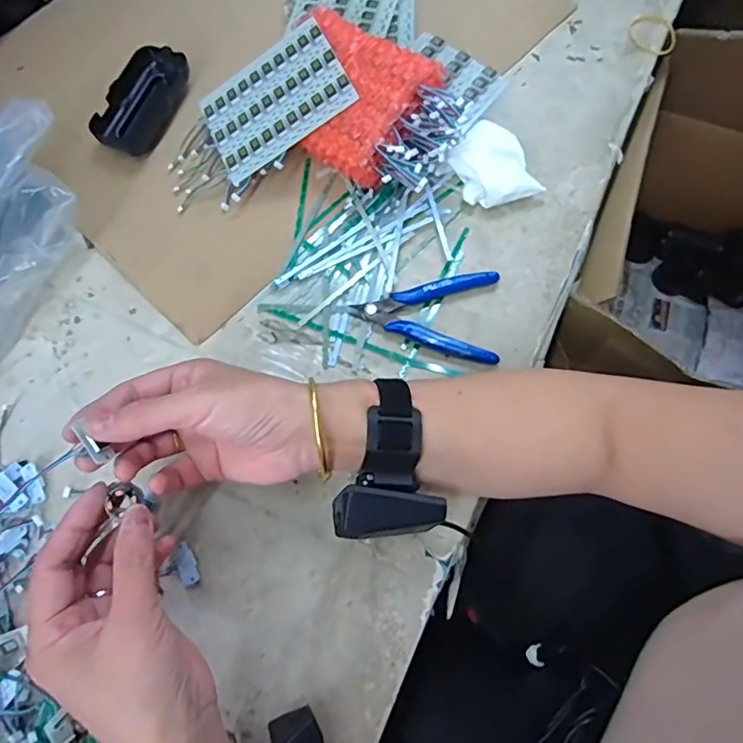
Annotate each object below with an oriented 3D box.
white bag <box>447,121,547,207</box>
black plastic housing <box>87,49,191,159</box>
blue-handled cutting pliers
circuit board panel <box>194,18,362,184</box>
[{"bbox_3d":[0.105,-0.176,0.472,0.060,0.030,0.071,-25,73,-6],"label":"white bag"},{"bbox_3d":[-0.209,-0.251,0.504,0.061,0.026,0.107,16,73,7],"label":"black plastic housing"},{"bbox_3d":[0.043,-0.049,0.440,0.116,0.012,0.077,7,72,4],"label":"blue-handled cutting pliers"},{"bbox_3d":[-0.084,-0.233,0.465,0.126,0.006,0.094,-29,73,13],"label":"circuit board panel"}]

